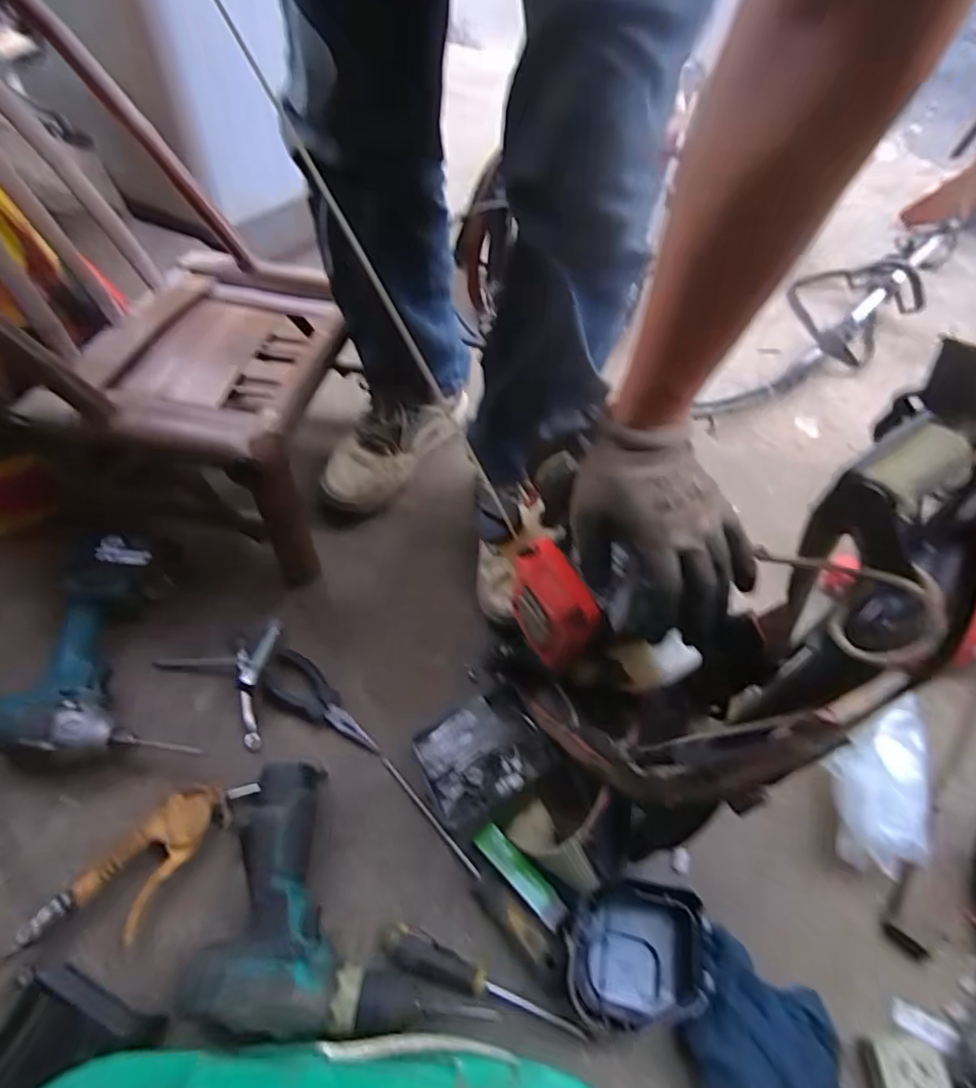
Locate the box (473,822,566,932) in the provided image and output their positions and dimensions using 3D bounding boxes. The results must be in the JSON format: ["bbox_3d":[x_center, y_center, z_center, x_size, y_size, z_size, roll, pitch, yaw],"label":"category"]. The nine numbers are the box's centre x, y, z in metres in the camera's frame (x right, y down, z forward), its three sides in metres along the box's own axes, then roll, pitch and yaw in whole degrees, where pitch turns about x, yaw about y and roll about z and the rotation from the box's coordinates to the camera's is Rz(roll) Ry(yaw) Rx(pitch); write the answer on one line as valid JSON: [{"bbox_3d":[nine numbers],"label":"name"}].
[{"bbox_3d":[0.031,0.312,0.523,0.025,0.012,0.102,-39,67,-23],"label":"box"}]

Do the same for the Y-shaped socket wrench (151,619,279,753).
[{"bbox_3d":[-0.281,0.131,0.620,0.160,0.037,0.117,32,62,16],"label":"Y-shaped socket wrench"}]

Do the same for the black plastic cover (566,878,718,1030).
[{"bbox_3d":[0.133,0.363,0.491,0.122,0.045,0.099,3,58,-1],"label":"black plastic cover"}]

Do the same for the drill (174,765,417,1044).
[{"bbox_3d":[-0.198,0.310,0.496,0.122,0.054,0.203,-7,59,-7],"label":"drill"}]

